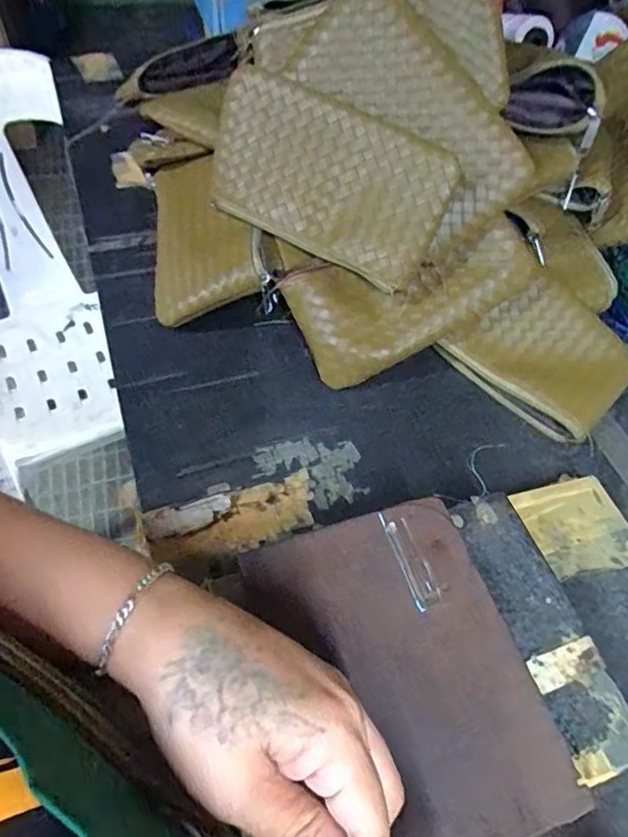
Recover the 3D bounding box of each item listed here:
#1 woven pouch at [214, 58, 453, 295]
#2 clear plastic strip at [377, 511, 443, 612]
[{"bbox_3d":[0.006,-0.193,0.457,0.199,0.112,0.012,29,32,13],"label":"woven pouch"},{"bbox_3d":[0.058,0.083,0.337,0.017,0.004,0.060,-15,59,-14],"label":"clear plastic strip"}]

